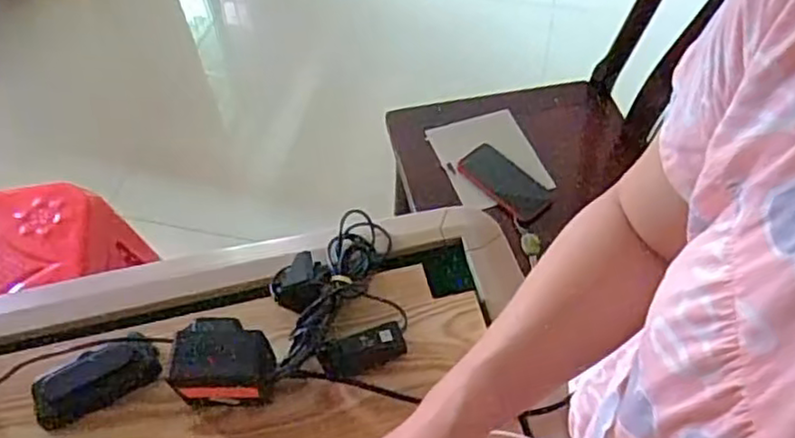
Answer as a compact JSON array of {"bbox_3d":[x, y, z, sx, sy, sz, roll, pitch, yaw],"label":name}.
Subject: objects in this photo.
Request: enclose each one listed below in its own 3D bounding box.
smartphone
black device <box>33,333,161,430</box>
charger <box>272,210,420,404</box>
[{"bbox_3d":[0.183,-0.065,1.160,0.085,0.015,0.157,-37,62,-22],"label":"smartphone"},{"bbox_3d":[-0.272,0.143,0.616,0.110,0.023,0.048,-22,57,-14],"label":"black device"},{"bbox_3d":[-0.058,0.068,0.652,0.118,0.048,0.198,-8,55,-4],"label":"charger"}]

